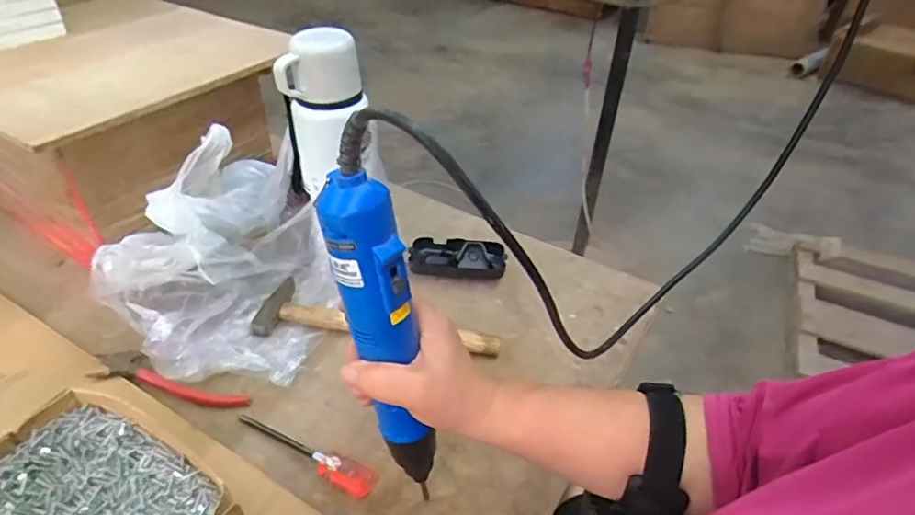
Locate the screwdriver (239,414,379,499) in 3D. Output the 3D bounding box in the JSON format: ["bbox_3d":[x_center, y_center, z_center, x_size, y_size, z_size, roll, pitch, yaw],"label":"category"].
[{"bbox_3d":[-0.128,0.157,0.457,0.136,0.019,0.026,21,41,20],"label":"screwdriver"}]

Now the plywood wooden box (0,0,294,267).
[{"bbox_3d":[-0.403,-0.155,0.658,0.366,0.204,0.306,23,42,22],"label":"plywood wooden box"}]

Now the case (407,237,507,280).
[{"bbox_3d":[0.000,-0.001,0.645,0.108,0.022,0.054,5,38,1],"label":"case"}]

